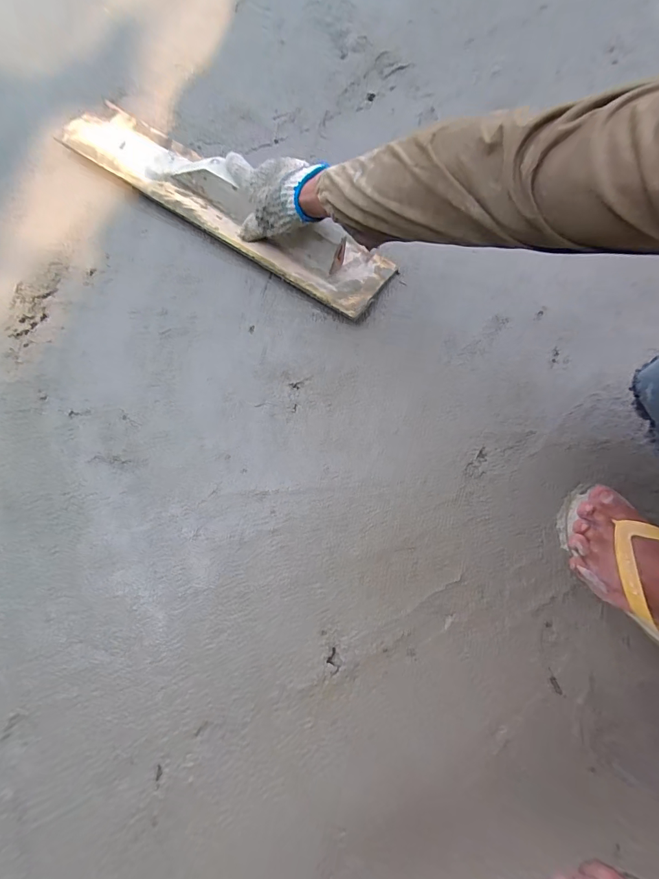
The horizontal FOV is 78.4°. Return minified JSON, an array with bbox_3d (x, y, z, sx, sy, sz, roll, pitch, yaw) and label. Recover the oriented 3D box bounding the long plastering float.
[{"bbox_3d":[-0.172,-0.369,0.599,0.572,0.070,0.115,35,80,11],"label":"long plastering float"}]

